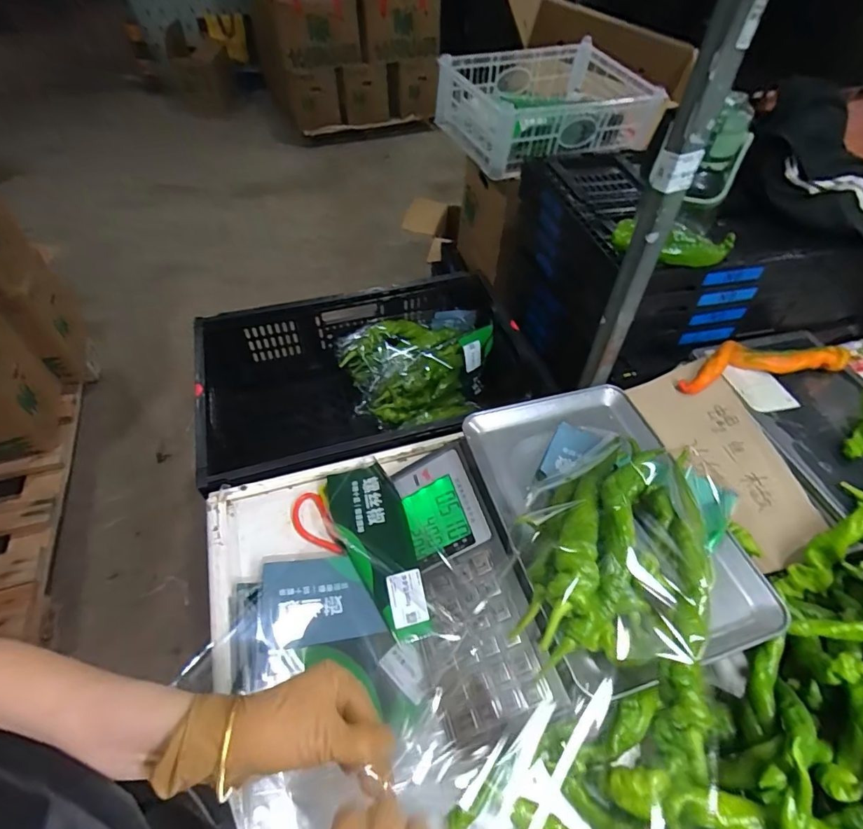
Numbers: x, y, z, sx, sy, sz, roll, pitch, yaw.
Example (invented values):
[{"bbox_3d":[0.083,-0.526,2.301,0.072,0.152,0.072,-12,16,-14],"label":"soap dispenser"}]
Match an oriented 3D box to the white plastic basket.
[{"bbox_3d":[0.271,-0.682,1.072,0.446,0.139,0.299,-18,53,-15],"label":"white plastic basket"}]

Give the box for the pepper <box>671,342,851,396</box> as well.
[{"bbox_3d":[0.494,-0.079,0.727,0.247,0.051,0.061,-5,51,-5],"label":"pepper"}]

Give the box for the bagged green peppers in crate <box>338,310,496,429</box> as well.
[{"bbox_3d":[-0.020,-0.102,1.034,0.307,0.126,0.200,-20,53,-17],"label":"bagged green peppers in crate"}]

